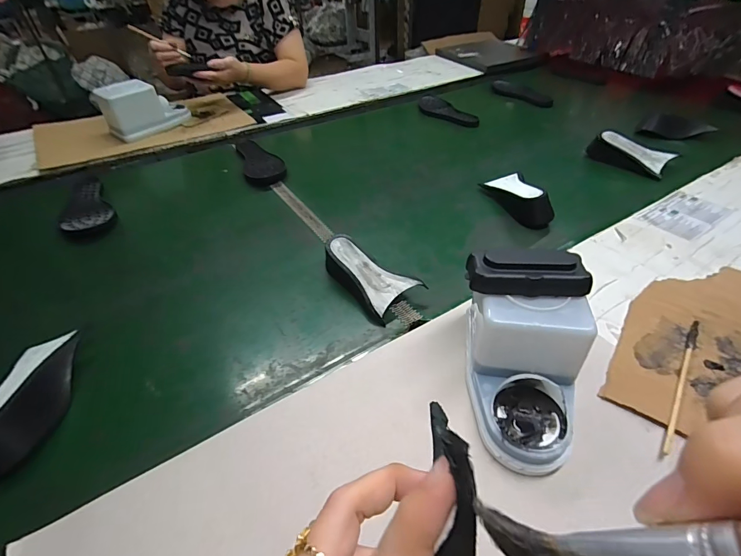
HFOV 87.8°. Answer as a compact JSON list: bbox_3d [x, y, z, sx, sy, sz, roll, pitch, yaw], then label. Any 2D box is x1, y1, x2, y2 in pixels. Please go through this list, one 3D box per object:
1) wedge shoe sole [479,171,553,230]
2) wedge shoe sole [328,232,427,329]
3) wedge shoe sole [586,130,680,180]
[{"bbox_3d":[0.263,-0.152,0.703,0.079,0.053,0.151,-7,38,-3],"label":"wedge shoe sole"},{"bbox_3d":[-0.001,-0.011,0.542,0.079,0.046,0.148,-27,43,-26],"label":"wedge shoe sole"},{"bbox_3d":[0.534,-0.260,0.800,0.051,0.053,0.159,-33,46,-31],"label":"wedge shoe sole"}]

